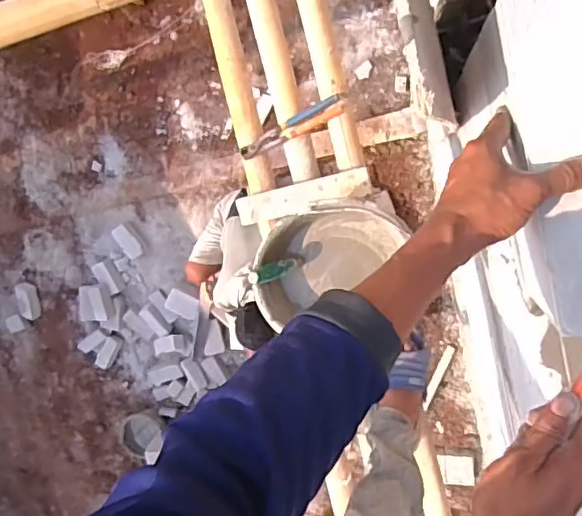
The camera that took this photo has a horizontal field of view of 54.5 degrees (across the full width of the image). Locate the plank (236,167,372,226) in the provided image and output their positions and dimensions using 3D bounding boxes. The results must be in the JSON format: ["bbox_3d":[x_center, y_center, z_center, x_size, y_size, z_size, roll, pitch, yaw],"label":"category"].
[{"bbox_3d":[0.019,-0.120,1.123,0.279,0.029,0.060,-12,87,23],"label":"plank"}]

